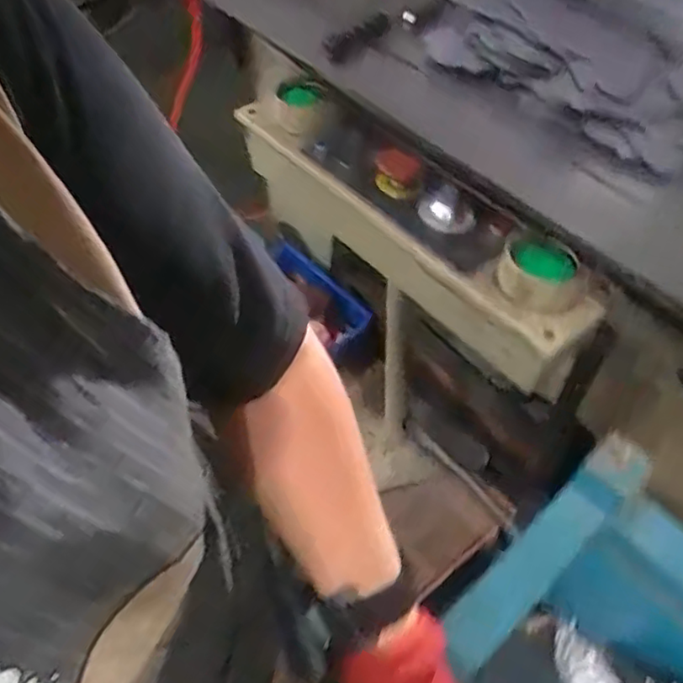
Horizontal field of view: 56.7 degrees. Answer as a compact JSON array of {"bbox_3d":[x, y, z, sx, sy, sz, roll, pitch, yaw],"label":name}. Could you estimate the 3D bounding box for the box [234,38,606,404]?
[{"bbox_3d":[0.095,-0.154,0.811,0.163,0.119,0.511,-37,62,-20],"label":"box"}]

